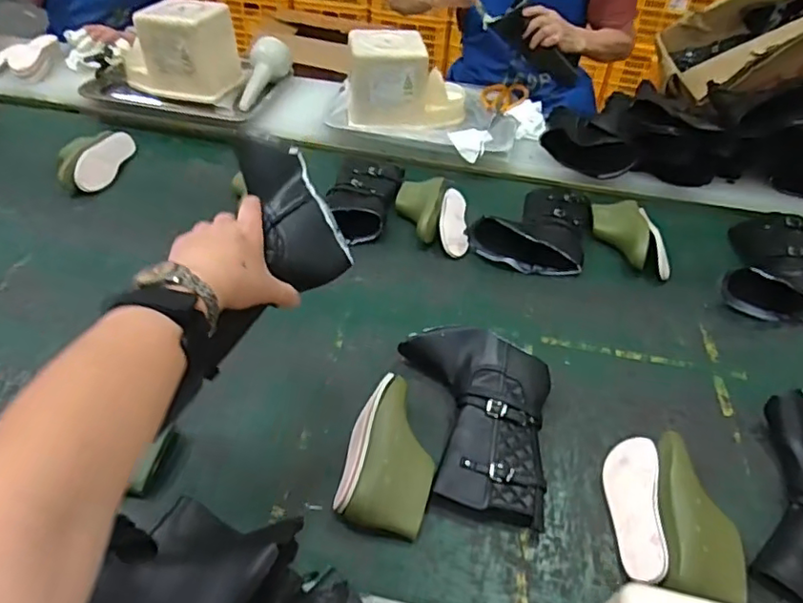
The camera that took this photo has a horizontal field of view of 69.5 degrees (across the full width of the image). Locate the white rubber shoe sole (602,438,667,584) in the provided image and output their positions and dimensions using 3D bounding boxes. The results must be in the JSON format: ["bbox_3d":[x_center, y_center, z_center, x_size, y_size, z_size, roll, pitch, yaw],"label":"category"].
[{"bbox_3d":[0.263,0.225,0.655,0.062,0.017,0.170,-18,36,33],"label":"white rubber shoe sole"}]

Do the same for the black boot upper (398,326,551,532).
[{"bbox_3d":[0.085,0.140,0.714,0.188,0.066,0.224,9,42,6],"label":"black boot upper"}]

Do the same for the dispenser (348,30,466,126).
[{"bbox_3d":[0.012,-0.447,1.172,0.233,0.148,0.144,10,44,5],"label":"dispenser"}]

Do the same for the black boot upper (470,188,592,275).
[{"bbox_3d":[0.240,-0.145,1.030,0.188,0.066,0.222,16,43,13],"label":"black boot upper"}]

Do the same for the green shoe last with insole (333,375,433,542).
[{"bbox_3d":[-0.013,0.177,0.673,0.101,0.061,0.171,9,42,6],"label":"green shoe last with insole"}]

